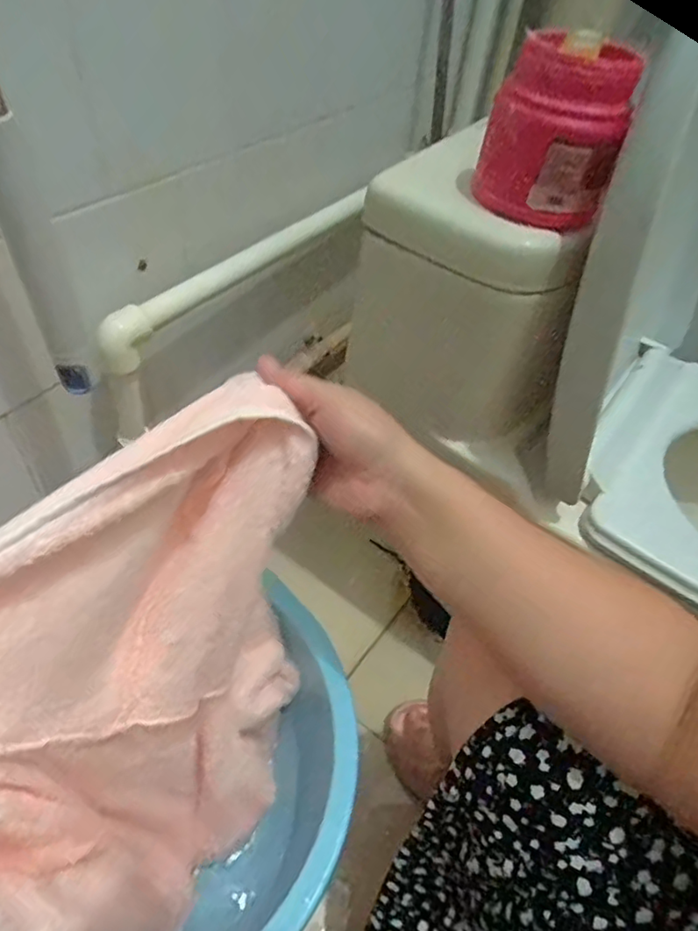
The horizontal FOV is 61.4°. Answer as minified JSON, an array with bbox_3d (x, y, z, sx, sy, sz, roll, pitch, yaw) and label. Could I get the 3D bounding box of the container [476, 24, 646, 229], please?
[{"bbox_3d":[0.160,-0.258,0.447,0.097,0.108,0.098,22,51,13],"label":"container"}]

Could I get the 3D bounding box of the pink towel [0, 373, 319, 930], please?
[{"bbox_3d":[-0.145,0.156,0.392,0.152,0.331,0.268,19,50,10],"label":"pink towel"}]

